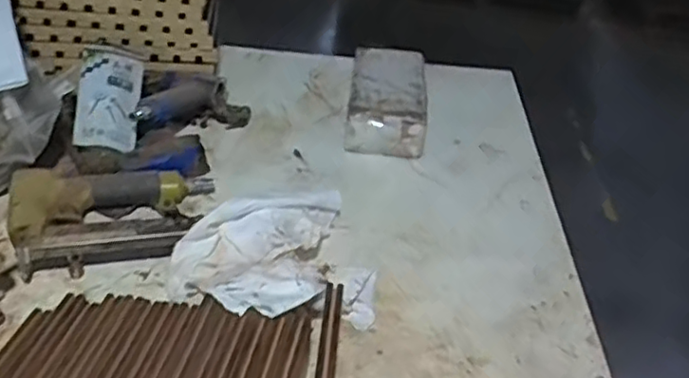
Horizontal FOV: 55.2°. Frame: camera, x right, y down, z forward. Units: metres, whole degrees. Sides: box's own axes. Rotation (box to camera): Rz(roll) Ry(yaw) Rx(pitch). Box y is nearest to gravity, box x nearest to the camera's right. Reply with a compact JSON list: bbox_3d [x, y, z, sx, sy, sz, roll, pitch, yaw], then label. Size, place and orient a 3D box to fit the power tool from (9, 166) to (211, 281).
[{"bbox_3d":[-0.243,0.030,0.696,0.202,0.039,0.138,-1,37,-13],"label":"power tool"}]

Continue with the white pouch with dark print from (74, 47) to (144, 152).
[{"bbox_3d":[-0.283,-0.112,0.796,0.068,0.012,0.145,10,57,-25],"label":"white pouch with dark print"}]

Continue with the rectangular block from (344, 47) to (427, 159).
[{"bbox_3d":[0.062,-0.123,0.936,0.107,0.081,0.189,7,34,0],"label":"rectangular block"}]

